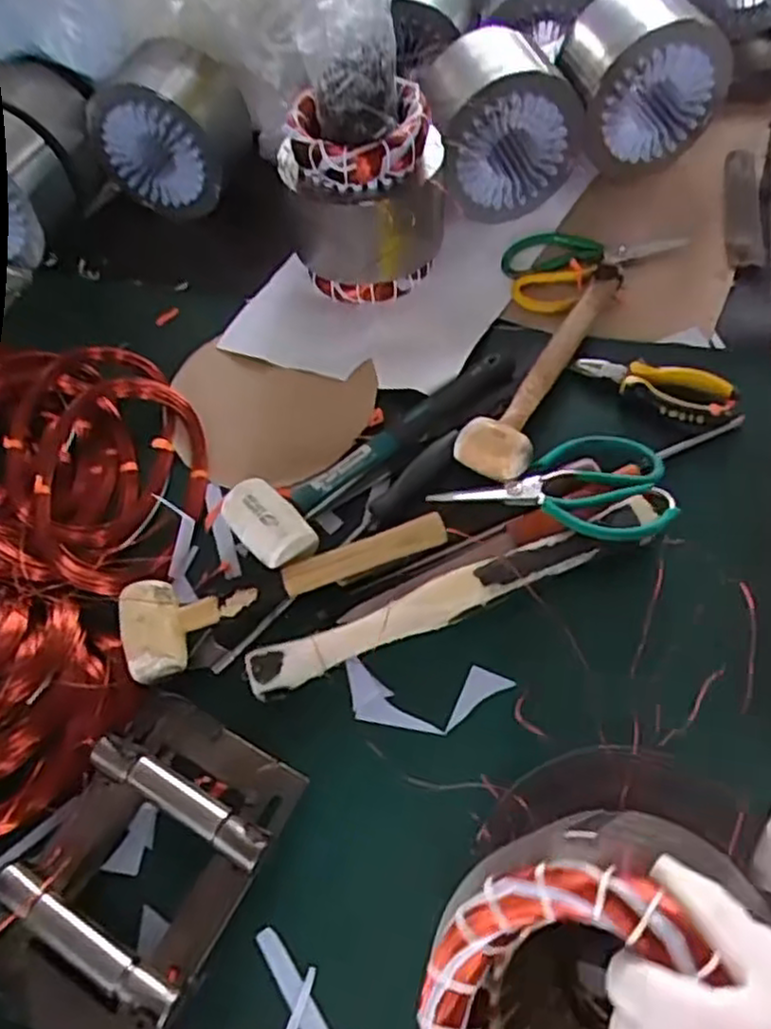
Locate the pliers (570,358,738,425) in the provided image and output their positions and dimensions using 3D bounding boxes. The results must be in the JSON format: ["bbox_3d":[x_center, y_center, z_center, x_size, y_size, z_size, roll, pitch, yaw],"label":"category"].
[{"bbox_3d":[0.234,-0.115,0.630,0.136,0.014,0.051,22,65,16],"label":"pliers"}]

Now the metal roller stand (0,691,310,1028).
[{"bbox_3d":[-0.157,0.231,0.467,0.141,0.050,0.200,26,65,18],"label":"metal roller stand"}]

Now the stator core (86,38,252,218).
[{"bbox_3d":[-0.237,-0.433,0.810,0.156,0.144,0.100,11,62,10],"label":"stator core"}]

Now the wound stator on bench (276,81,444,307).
[{"bbox_3d":[-0.019,-0.310,0.709,0.145,0.160,0.119,3,62,7],"label":"wound stator on bench"}]

